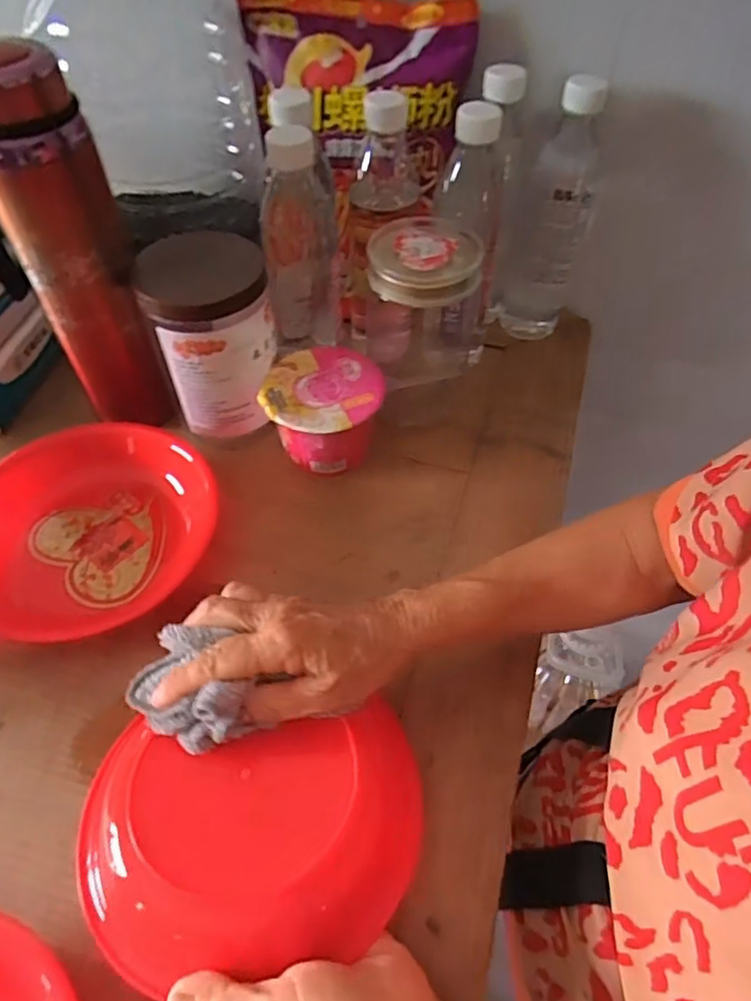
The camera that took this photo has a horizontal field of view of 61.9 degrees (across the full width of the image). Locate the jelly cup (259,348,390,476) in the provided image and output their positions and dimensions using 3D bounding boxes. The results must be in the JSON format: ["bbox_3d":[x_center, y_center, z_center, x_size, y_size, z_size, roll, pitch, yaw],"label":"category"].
[{"bbox_3d":[-0.043,-0.071,0.525,0.092,0.068,0.091,1,53,-1],"label":"jelly cup"}]

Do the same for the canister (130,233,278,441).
[{"bbox_3d":[-0.128,-0.125,0.510,0.089,0.155,0.084,-14,55,-11],"label":"canister"}]

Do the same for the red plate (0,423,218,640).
[{"bbox_3d":[-0.216,0.018,0.474,0.190,0.049,0.161,-36,62,-24],"label":"red plate"}]

